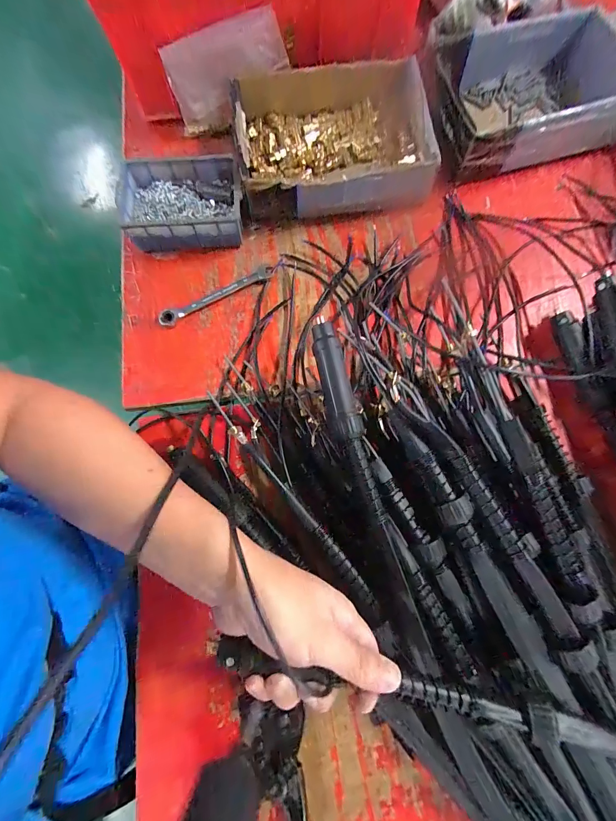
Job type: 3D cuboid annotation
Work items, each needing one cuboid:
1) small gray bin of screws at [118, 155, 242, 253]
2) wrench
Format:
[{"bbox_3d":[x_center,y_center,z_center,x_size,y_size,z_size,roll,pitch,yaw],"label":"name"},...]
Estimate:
[{"bbox_3d":[-0.160,-0.259,0.435,0.153,0.053,0.109,-6,76,0],"label":"small gray bin of screws"},{"bbox_3d":[-0.116,-0.144,0.429,0.150,0.012,0.020,-27,77,-5],"label":"wrench"}]

